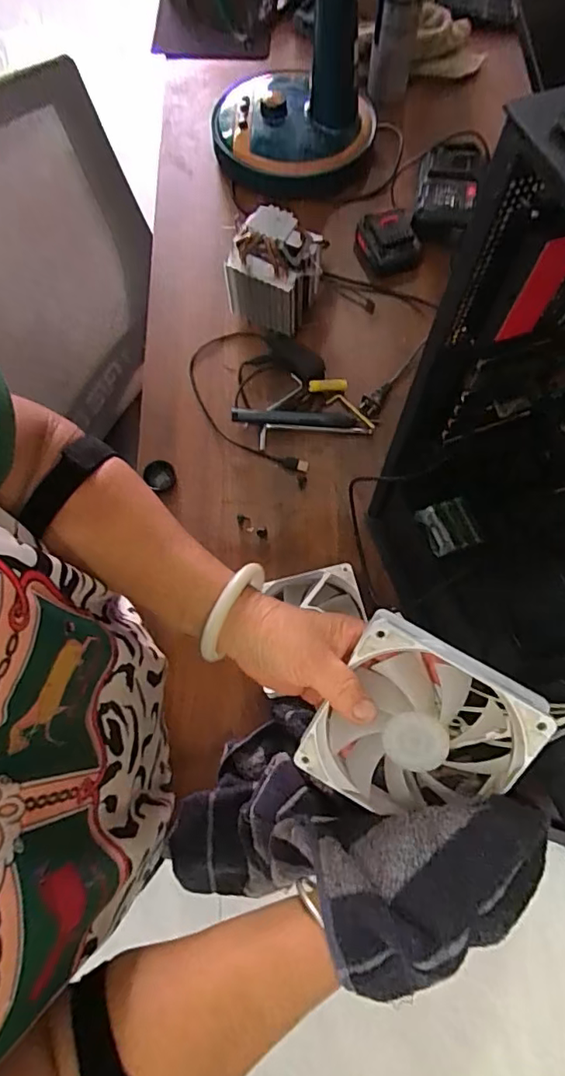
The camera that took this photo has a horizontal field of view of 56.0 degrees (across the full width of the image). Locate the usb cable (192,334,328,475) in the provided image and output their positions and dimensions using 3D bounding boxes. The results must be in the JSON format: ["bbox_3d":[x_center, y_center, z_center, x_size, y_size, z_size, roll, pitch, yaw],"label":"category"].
[{"bbox_3d":[-0.041,-0.188,0.688,0.175,0.017,0.192,10,70,4],"label":"usb cable"}]

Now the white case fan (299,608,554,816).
[{"bbox_3d":[0.087,0.123,0.341,0.119,0.025,0.126,27,108,7],"label":"white case fan"}]

